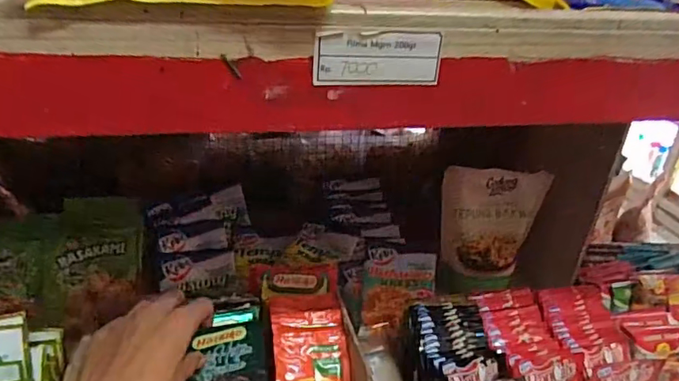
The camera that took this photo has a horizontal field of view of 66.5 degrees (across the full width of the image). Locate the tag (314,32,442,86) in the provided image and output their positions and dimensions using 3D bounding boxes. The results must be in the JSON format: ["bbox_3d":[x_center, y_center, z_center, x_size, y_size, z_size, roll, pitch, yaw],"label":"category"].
[{"bbox_3d":[0.021,-0.070,0.277,0.069,0.028,0.004,-2,28,-11],"label":"tag"}]

